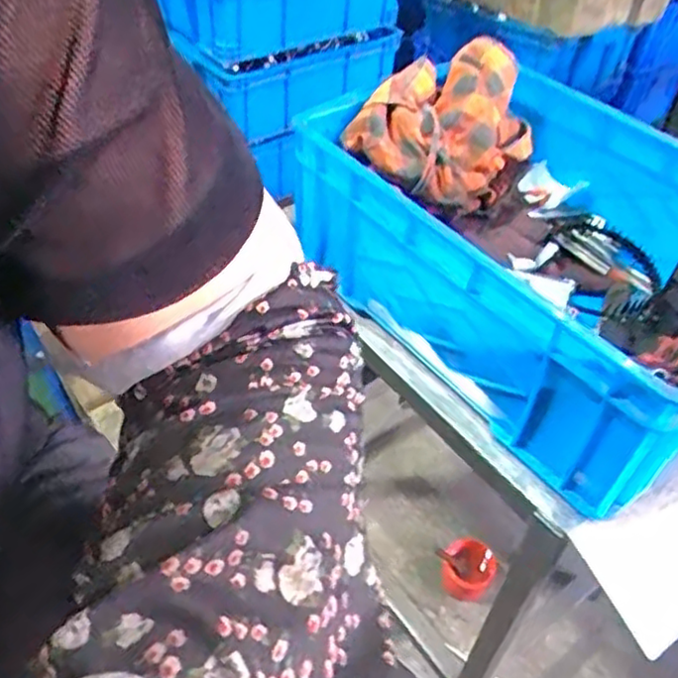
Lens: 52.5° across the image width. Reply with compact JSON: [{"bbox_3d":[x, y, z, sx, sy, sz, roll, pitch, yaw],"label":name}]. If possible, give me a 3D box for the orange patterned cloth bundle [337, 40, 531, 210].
[{"bbox_3d":[0.105,-0.212,0.707,0.199,0.104,0.120,-33,54,-31],"label":"orange patterned cloth bundle"}]

